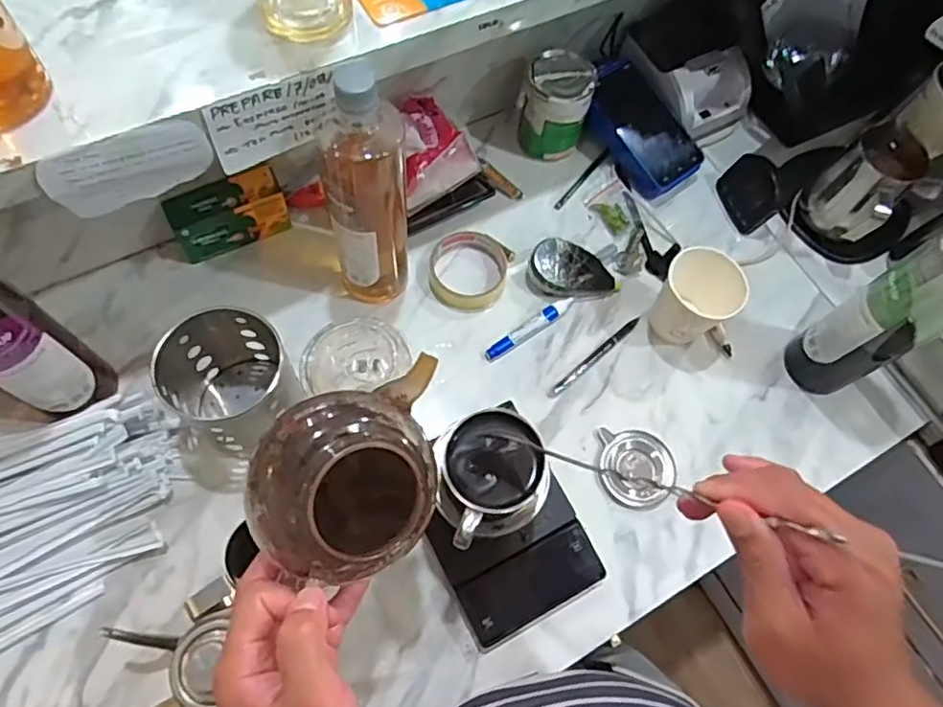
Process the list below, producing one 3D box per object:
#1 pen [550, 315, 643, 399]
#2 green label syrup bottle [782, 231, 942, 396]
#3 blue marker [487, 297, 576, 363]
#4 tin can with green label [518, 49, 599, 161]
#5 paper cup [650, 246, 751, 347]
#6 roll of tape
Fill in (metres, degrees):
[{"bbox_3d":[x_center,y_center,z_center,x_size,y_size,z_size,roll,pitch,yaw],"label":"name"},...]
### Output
[{"bbox_3d":[0.132,0.002,0.662,0.133,0.007,0.012,-38,75,-19],"label":"pen"},{"bbox_3d":[0.387,-0.039,0.559,0.076,0.267,0.071,-25,71,-15],"label":"green label syrup bottle"},{"bbox_3d":[0.063,-0.028,0.666,0.114,0.010,0.016,-33,73,-17],"label":"blue marker"},{"bbox_3d":[0.097,-0.281,0.722,0.074,0.109,0.066,13,66,0],"label":"tin can with green label"},{"bbox_3d":[0.226,-0.053,0.640,0.077,0.089,0.070,2,67,-5],"label":"paper cup"},{"bbox_3d":[-0.003,-0.089,0.682,0.088,0.019,0.088,2,67,-5],"label":"roll of tape"}]

